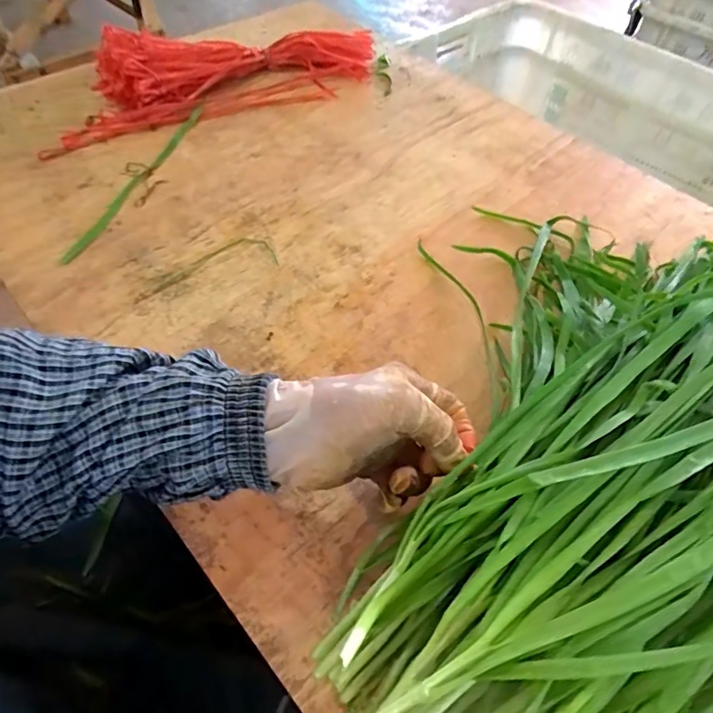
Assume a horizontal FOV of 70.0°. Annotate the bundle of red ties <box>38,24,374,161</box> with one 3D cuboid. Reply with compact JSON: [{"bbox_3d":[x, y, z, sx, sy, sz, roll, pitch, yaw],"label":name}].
[{"bbox_3d":[-0.156,-0.338,0.594,0.422,0.062,0.144,-21,57,-18],"label":"bundle of red ties"}]

